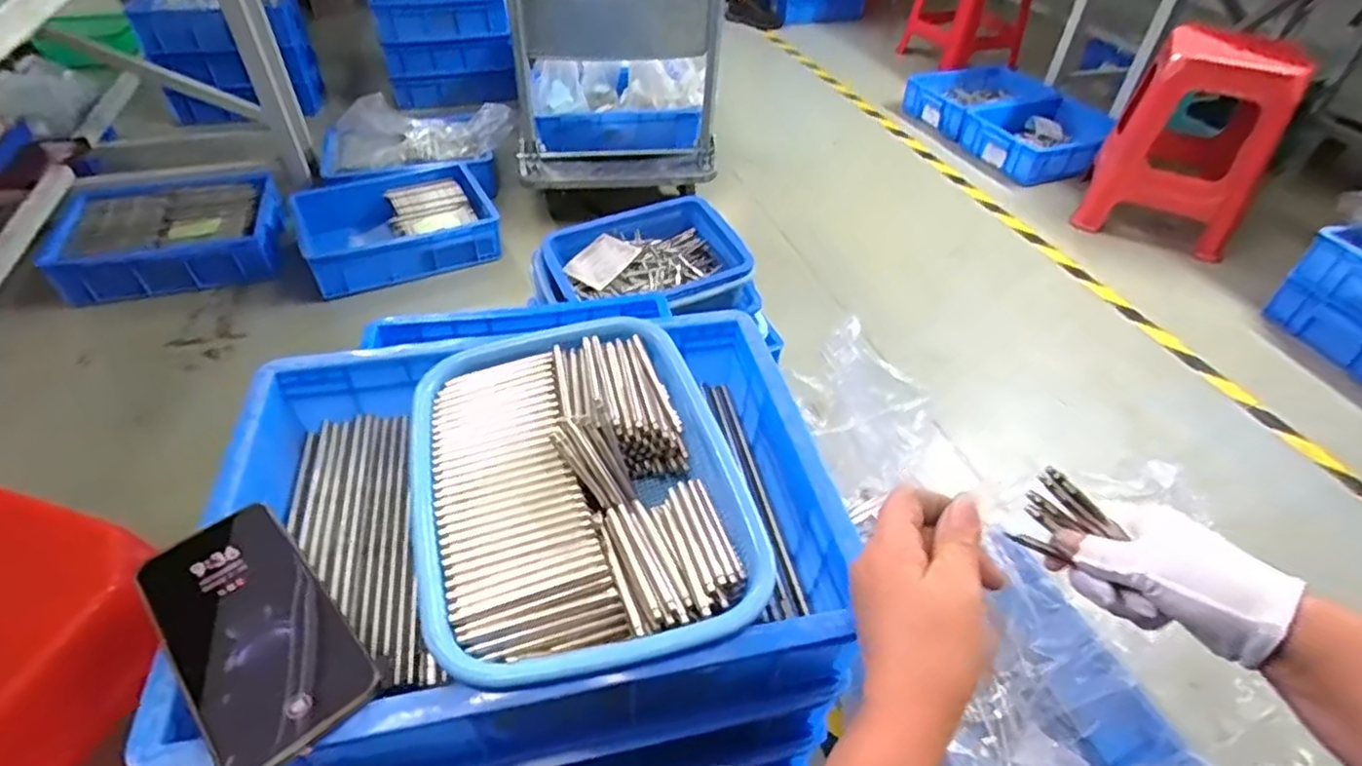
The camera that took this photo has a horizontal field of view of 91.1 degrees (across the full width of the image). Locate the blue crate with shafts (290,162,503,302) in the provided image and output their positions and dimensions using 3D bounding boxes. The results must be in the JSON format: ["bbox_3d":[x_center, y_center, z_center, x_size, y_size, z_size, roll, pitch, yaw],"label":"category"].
[{"bbox_3d":[-0.661,-0.360,1.558,0.420,0.120,0.324,-16,47,-19],"label":"blue crate with shafts"}]

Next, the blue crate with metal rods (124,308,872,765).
[{"bbox_3d":[-0.104,0.099,0.496,0.397,0.119,0.305,-9,45,-12],"label":"blue crate with metal rods"}]

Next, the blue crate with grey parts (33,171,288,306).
[{"bbox_3d":[-1.114,-0.318,1.473,0.431,0.139,0.286,-15,46,-17],"label":"blue crate with grey parts"}]

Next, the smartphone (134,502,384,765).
[{"bbox_3d":[-0.238,0.135,0.371,0.076,0.006,0.159,-34,54,-32],"label":"smartphone"}]

